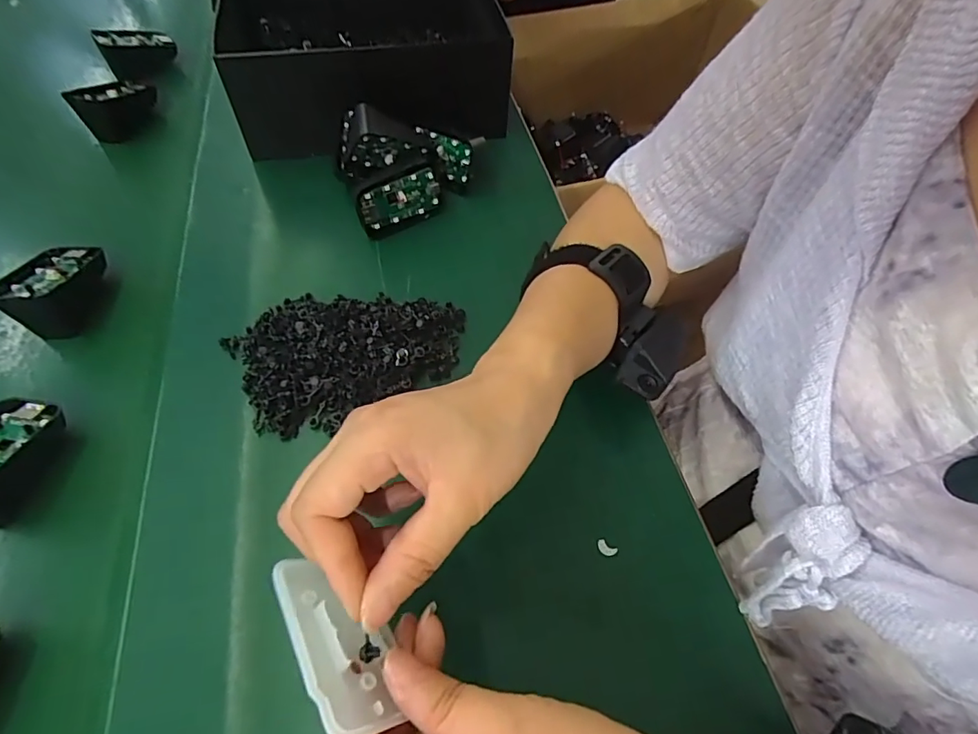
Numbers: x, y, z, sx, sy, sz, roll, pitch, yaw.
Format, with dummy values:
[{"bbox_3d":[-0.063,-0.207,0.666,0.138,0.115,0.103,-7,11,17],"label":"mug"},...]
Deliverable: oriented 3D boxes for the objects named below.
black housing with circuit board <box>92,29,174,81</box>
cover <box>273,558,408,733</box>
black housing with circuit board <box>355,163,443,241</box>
[{"bbox_3d":[-0.364,-0.329,0.529,0.065,0.040,0.040,-31,60,-21],"label":"black housing with circuit board"},{"bbox_3d":[-0.056,0.099,0.187,0.034,0.008,0.066,10,34,-45],"label":"cover"},{"bbox_3d":[-0.070,-0.130,0.397,0.068,0.042,0.011,-29,60,-20],"label":"black housing with circuit board"}]

